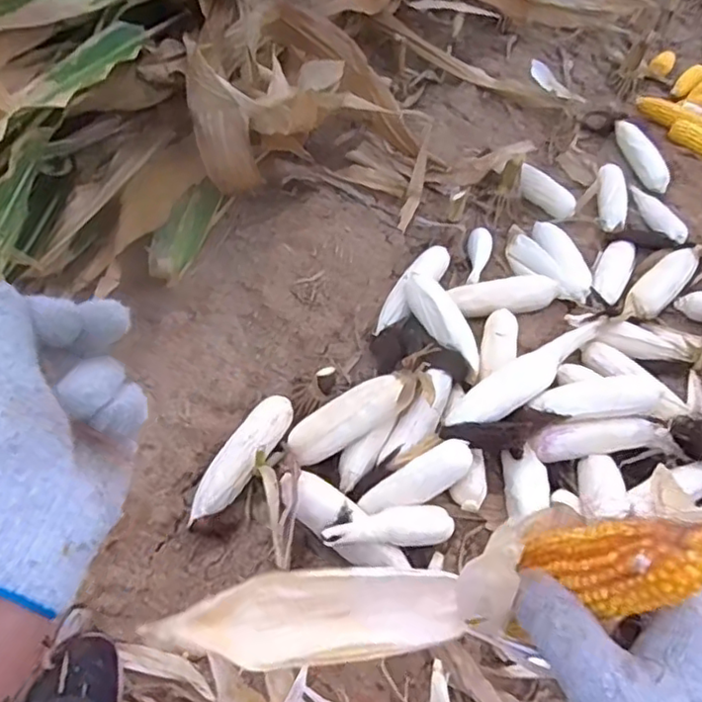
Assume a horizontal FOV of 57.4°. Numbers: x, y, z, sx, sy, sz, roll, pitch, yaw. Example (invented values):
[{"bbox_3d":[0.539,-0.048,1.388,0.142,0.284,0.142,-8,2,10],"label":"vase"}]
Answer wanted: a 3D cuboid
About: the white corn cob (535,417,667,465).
[{"bbox_3d":[0.357,0.127,0.922,0.193,0.047,0.041,-3,54,-7],"label":"white corn cob"}]

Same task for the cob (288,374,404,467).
[{"bbox_3d":[-0.002,0.095,0.903,0.181,0.054,0.064,-33,61,0],"label":"cob"}]

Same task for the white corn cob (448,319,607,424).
[{"bbox_3d":[0.265,0.038,0.956,0.332,0.060,0.065,-33,63,-25],"label":"white corn cob"}]

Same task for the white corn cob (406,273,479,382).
[{"bbox_3d":[0.145,-0.040,1.003,0.065,0.053,0.196,-18,58,-17],"label":"white corn cob"}]

